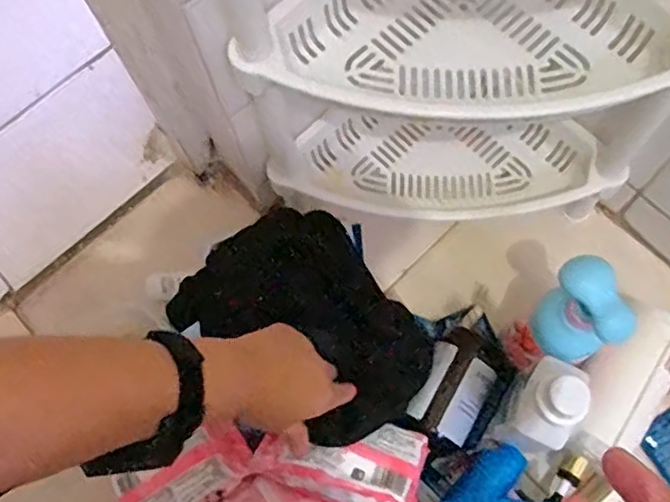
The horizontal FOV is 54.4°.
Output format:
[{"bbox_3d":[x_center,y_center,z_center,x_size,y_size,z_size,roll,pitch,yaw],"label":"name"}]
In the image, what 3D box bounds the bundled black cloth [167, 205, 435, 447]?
[{"bbox_3d":[-0.028,0.077,0.692,0.181,0.053,0.254,-42,76,-16],"label":"bundled black cloth"}]

